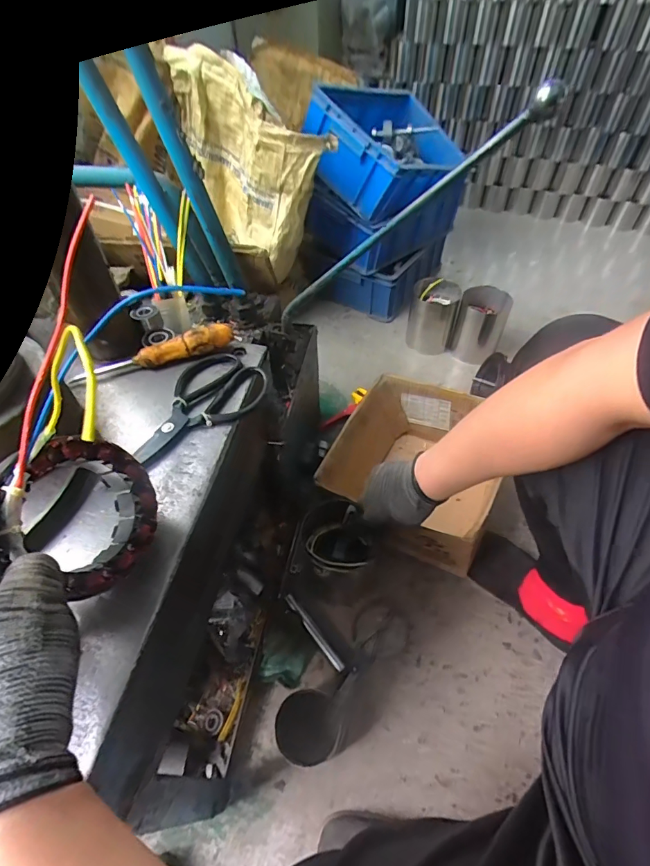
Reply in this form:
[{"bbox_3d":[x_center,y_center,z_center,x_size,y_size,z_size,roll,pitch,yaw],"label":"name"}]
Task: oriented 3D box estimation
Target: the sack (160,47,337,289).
[{"bbox_3d":[-0.164,-0.555,0.968,0.352,0.373,0.110,32,59,24],"label":"sack"}]

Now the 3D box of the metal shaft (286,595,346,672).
[{"bbox_3d":[-0.020,0.335,0.736,0.015,0.012,0.148,-33,57,-22],"label":"metal shaft"}]

